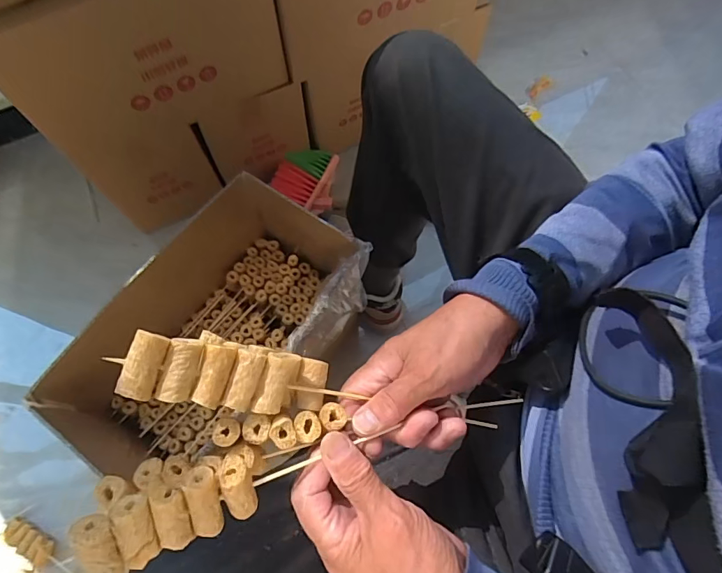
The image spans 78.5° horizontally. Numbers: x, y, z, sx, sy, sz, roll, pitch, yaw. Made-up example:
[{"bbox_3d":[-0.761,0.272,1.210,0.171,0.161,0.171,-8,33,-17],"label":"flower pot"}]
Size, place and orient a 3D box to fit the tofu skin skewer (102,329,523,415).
[{"bbox_3d":[-0.017,0.068,0.298,0.257,0.024,0.038,12,68,-22],"label":"tofu skin skewer"}]

